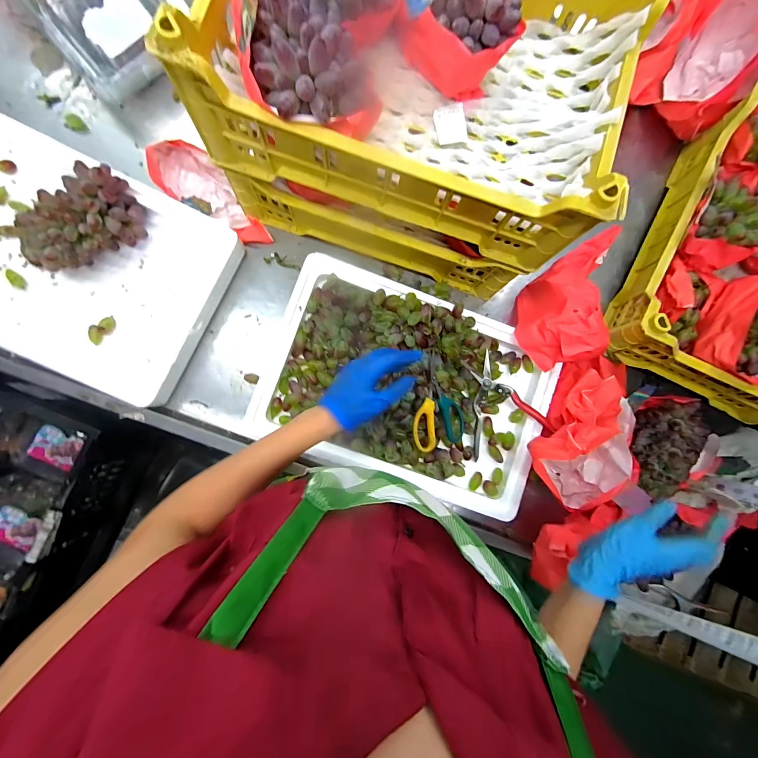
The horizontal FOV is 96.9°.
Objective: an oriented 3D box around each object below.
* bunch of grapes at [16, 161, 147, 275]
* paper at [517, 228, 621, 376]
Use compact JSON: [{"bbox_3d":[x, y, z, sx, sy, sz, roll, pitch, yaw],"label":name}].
[{"bbox_3d":[-0.442,-0.230,0.499,0.171,0.086,0.085,-35,91,-6],"label":"bunch of grapes"},{"bbox_3d":[0.321,-0.138,0.564,0.121,0.122,0.245,31,68,-4],"label":"paper"}]

